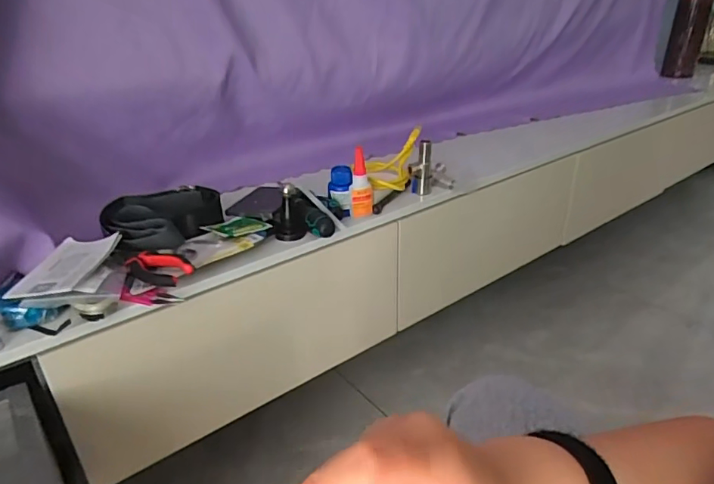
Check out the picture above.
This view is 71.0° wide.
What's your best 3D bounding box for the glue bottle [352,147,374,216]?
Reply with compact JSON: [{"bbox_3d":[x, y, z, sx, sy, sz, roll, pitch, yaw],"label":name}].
[{"bbox_3d":[0.008,-0.088,0.735,0.030,0.098,0.029,-1,27,3],"label":"glue bottle"}]

